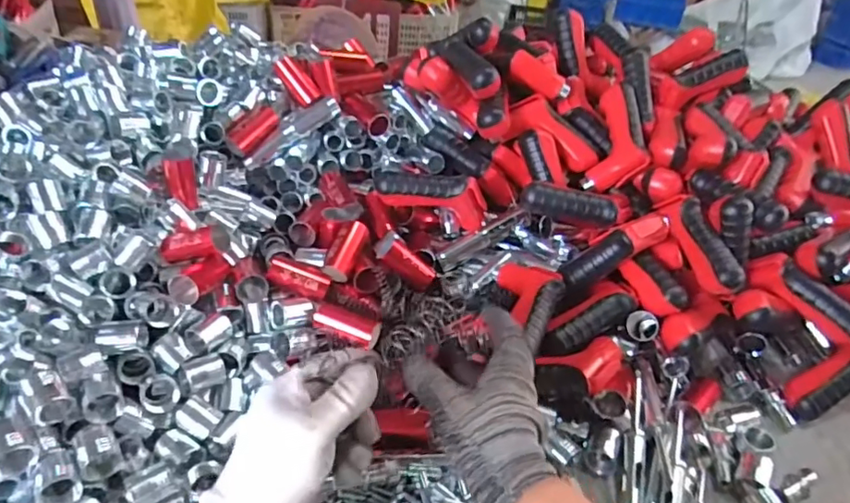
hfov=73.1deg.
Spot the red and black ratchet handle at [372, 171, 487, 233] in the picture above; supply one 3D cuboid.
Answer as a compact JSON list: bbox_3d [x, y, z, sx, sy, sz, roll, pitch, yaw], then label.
[{"bbox_3d":[0.007,-0.059,0.667,0.128,0.065,0.030,2,35,-5],"label":"red and black ratchet handle"}]

